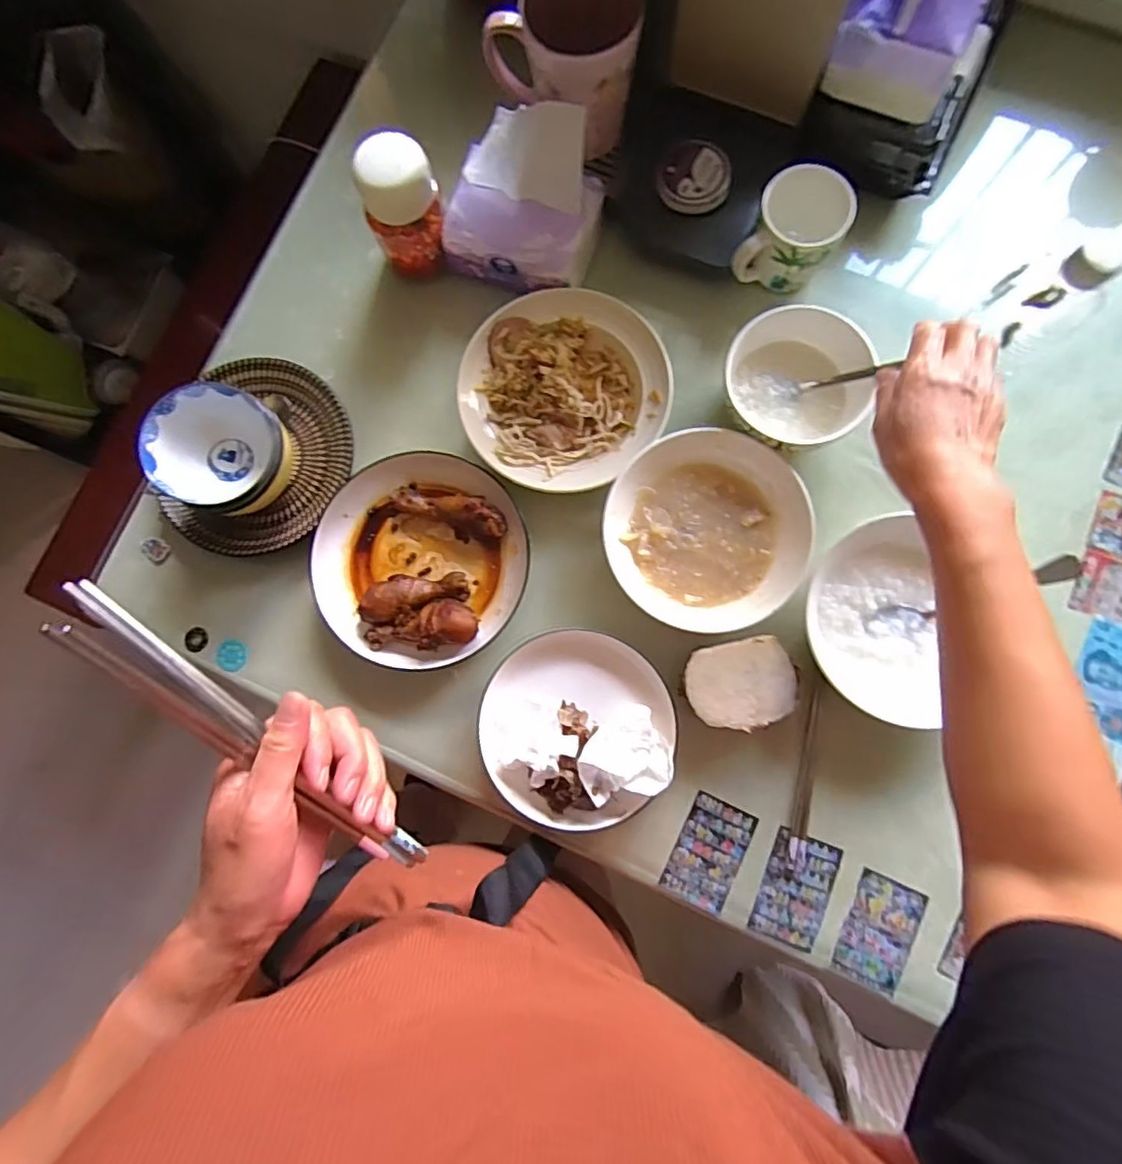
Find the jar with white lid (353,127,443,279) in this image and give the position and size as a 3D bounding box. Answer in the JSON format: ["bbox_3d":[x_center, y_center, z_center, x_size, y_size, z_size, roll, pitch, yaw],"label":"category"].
[{"bbox_3d":[-0.150,-0.358,0.577,0.070,0.126,0.064,0,82,3],"label":"jar with white lid"}]

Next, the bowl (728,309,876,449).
[{"bbox_3d":[0.212,-0.179,0.564,0.129,0.084,0.127,0,82,3],"label":"bowl"}]

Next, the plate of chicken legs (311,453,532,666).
[{"bbox_3d":[-0.133,-0.025,0.561,0.191,0.036,0.205,0,82,3],"label":"plate of chicken legs"}]

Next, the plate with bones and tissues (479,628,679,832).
[{"bbox_3d":[0.015,0.130,0.531,0.167,0.038,0.169,0,82,3],"label":"plate with bones and tissues"}]

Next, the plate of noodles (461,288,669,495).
[{"bbox_3d":[0.000,-0.184,0.569,0.192,0.036,0.187,0,82,3],"label":"plate of noodles"}]

